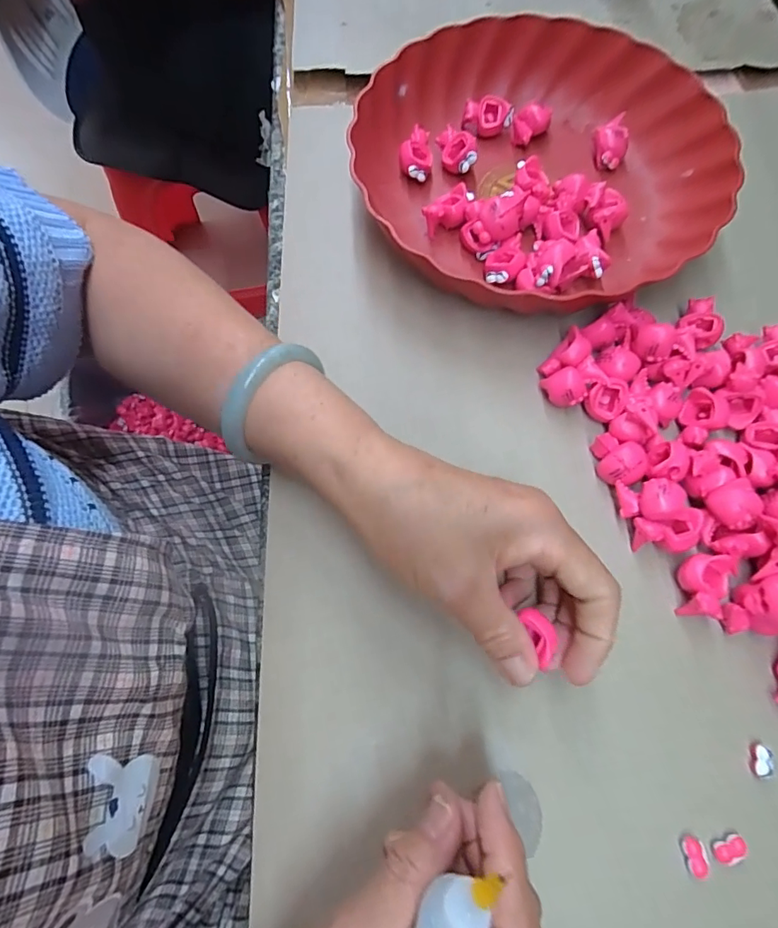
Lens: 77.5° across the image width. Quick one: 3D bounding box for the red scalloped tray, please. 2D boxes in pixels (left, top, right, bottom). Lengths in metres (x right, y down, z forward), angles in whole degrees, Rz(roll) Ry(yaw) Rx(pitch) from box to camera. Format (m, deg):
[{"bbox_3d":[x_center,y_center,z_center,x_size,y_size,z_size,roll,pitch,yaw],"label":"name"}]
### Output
[{"bbox_3d":[0.097,-0.209,0.340,0.244,0.048,0.229,-34,76,-11],"label":"red scalloped tray"}]

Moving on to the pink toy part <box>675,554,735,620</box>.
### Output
[{"bbox_3d":[0.168,0.064,0.256,0.030,0.023,0.030,-6,72,-2],"label":"pink toy part"}]

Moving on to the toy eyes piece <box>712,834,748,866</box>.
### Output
[{"bbox_3d":[0.157,0.177,0.222,0.016,0.005,0.010,-20,72,-8],"label":"toy eyes piece"}]

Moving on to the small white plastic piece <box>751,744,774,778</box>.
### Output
[{"bbox_3d":[0.179,0.143,0.234,0.007,0.007,0.014,15,71,4],"label":"small white plastic piece"}]

